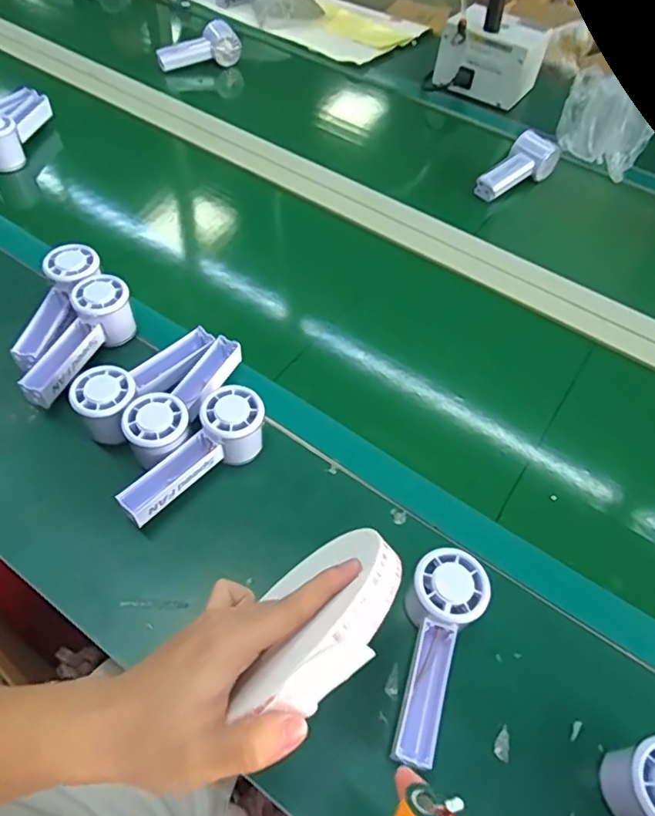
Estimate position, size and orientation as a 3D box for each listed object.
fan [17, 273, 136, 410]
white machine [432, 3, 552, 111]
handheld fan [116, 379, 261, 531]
[{"bbox_3d":[-0.265,-0.070,0.586,0.059,0.057,0.154,25,58,17],"label":"fan"},{"bbox_3d":[0.291,-0.627,1.008,0.184,0.125,0.111,17,56,11],"label":"white machine"},{"bbox_3d":[-0.124,0.042,0.514,0.150,0.055,0.056,-34,61,-23],"label":"handheld fan"}]

